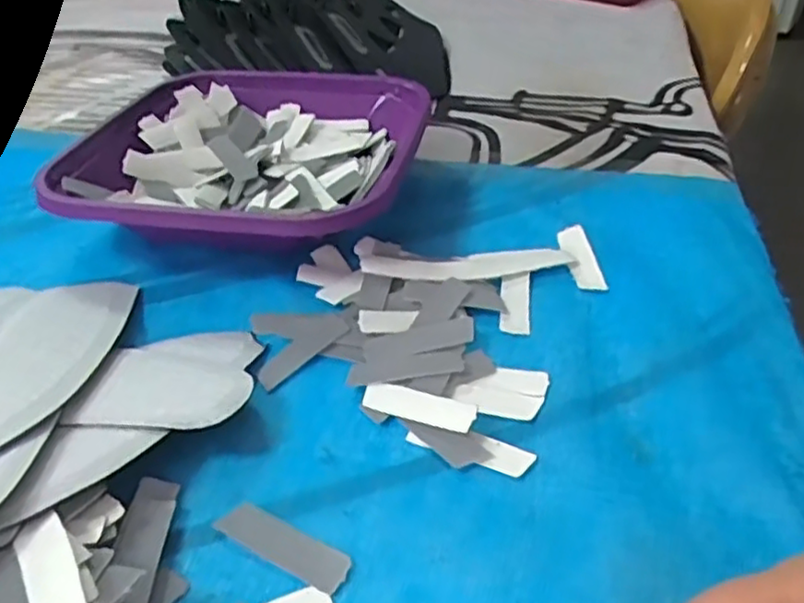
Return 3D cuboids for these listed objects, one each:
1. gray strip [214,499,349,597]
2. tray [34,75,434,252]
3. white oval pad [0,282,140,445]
[{"bbox_3d":[-0.038,0.077,0.221,0.046,0.004,0.013,18,41,24],"label":"gray strip"},{"bbox_3d":[-0.085,-0.074,0.372,0.174,0.046,0.167,6,38,10],"label":"tray"},{"bbox_3d":[-0.145,0.023,0.261,0.052,0.006,0.135,3,27,2],"label":"white oval pad"}]

